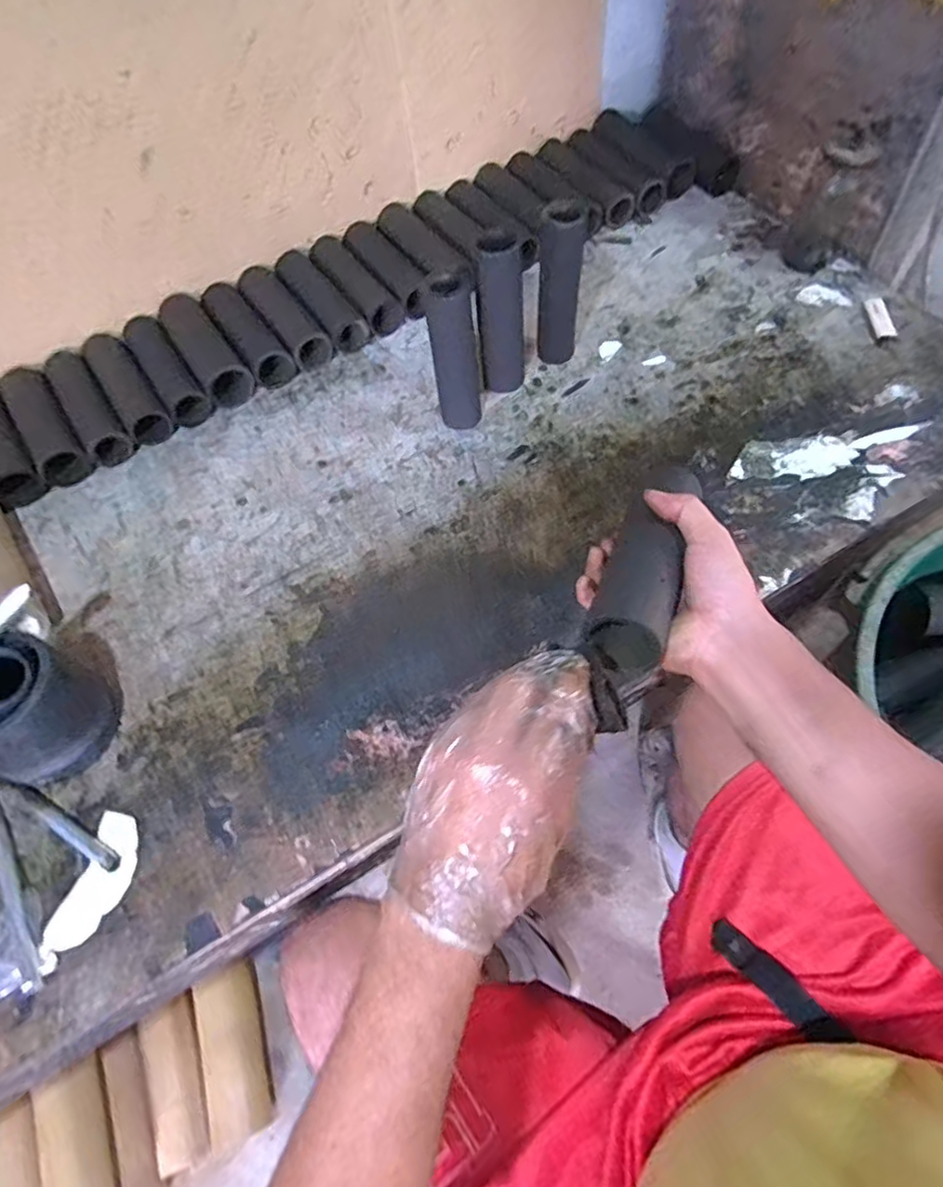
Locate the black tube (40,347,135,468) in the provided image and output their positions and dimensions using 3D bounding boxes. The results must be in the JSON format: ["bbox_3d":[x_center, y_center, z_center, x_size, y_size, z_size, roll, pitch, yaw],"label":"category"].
[{"bbox_3d":[-0.479,-0.232,0.788,0.050,0.056,0.184,-33,60,-13],"label":"black tube"}]

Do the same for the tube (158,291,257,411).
[{"bbox_3d":[-0.350,-0.317,0.826,0.061,0.053,0.183,-34,60,-14],"label":"tube"}]

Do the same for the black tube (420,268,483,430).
[{"bbox_3d":[-0.019,-0.252,0.679,0.045,0.186,0.048,-16,57,-3],"label":"black tube"}]

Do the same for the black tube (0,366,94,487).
[{"bbox_3d":[-0.527,-0.207,0.778,0.057,0.051,0.182,-33,60,-14],"label":"black tube"}]

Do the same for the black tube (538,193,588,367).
[{"bbox_3d":[0.103,-0.358,0.728,0.049,0.181,0.048,2,58,8],"label":"black tube"}]

